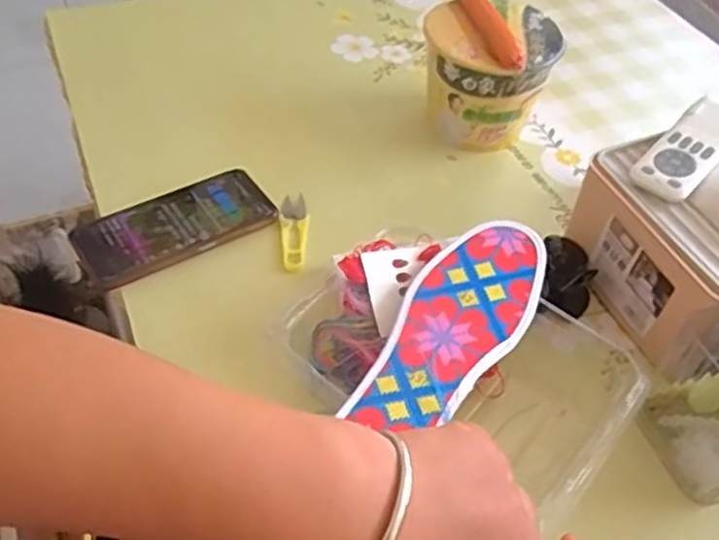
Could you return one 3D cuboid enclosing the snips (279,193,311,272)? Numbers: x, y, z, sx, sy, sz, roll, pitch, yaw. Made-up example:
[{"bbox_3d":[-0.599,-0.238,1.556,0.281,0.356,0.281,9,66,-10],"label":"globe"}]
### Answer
[{"bbox_3d":[-0.057,-0.034,0.645,0.027,0.016,0.090,-1,48,-6],"label":"snips"}]

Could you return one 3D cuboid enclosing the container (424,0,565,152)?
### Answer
[{"bbox_3d":[0.127,-0.200,0.732,0.129,0.113,0.120,22,49,14],"label":"container"}]

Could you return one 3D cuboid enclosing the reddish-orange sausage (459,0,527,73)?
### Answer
[{"bbox_3d":[0.120,-0.240,0.693,0.020,0.024,0.145,-10,50,-15],"label":"reddish-orange sausage"}]

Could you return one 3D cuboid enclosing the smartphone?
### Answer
[{"bbox_3d":[-0.156,-0.040,0.626,0.169,0.013,0.079,-26,55,-26],"label":"smartphone"}]

